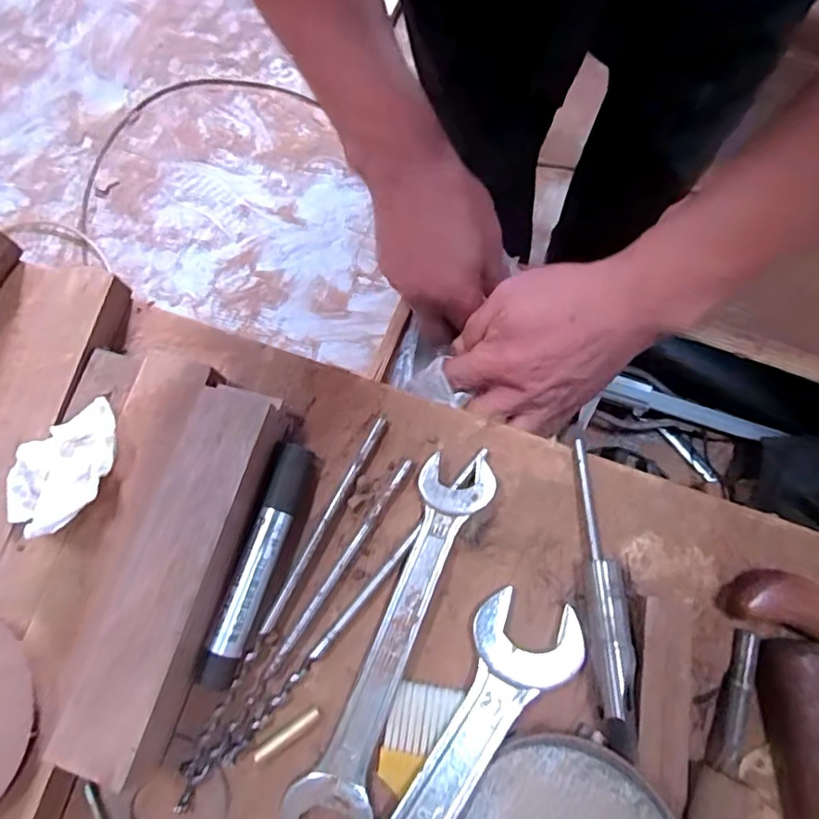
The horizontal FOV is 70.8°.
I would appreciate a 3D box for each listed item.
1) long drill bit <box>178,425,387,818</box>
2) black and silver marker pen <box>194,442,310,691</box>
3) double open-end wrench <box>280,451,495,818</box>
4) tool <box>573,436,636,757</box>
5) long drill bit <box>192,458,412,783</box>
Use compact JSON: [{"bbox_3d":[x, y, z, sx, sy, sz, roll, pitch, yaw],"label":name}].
[{"bbox_3d":[-0.064,0.095,0.296,0.012,0.006,0.208,25,78,10],"label":"long drill bit"},{"bbox_3d":[-0.077,0.078,0.296,0.019,0.016,0.121,15,76,8],"label":"black and silver marker pen"},{"bbox_3d":[-0.008,0.117,0.283,0.038,0.013,0.195,22,77,10],"label":"double open-end wrench"},{"bbox_3d":[0.095,0.084,0.283,0.016,0.022,0.144,-2,74,3],"label":"tool"},{"bbox_3d":[-0.050,0.102,0.294,0.008,0.005,0.180,31,79,12],"label":"long drill bit"}]

